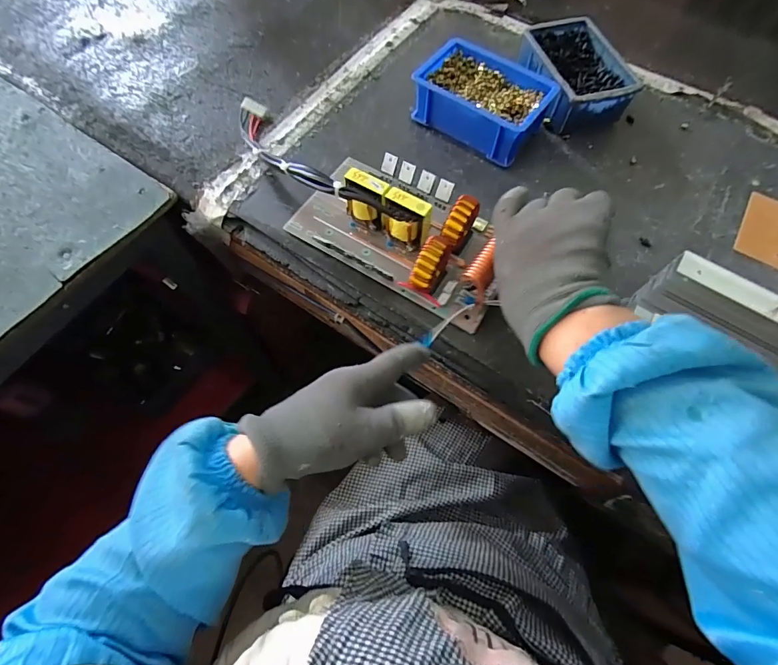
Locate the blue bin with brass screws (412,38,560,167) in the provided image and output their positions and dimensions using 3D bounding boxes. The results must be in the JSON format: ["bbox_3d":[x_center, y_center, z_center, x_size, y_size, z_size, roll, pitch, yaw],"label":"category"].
[{"bbox_3d":[0.114,-0.281,0.499,0.150,0.054,0.108,34,68,13],"label":"blue bin with brass screws"}]

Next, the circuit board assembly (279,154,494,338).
[{"bbox_3d":[0.019,-0.114,0.412,0.220,0.056,0.128,31,67,12],"label":"circuit board assembly"}]

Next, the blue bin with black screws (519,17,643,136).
[{"bbox_3d":[0.232,-0.331,0.526,0.105,0.053,0.152,-17,66,-10],"label":"blue bin with black screws"}]

